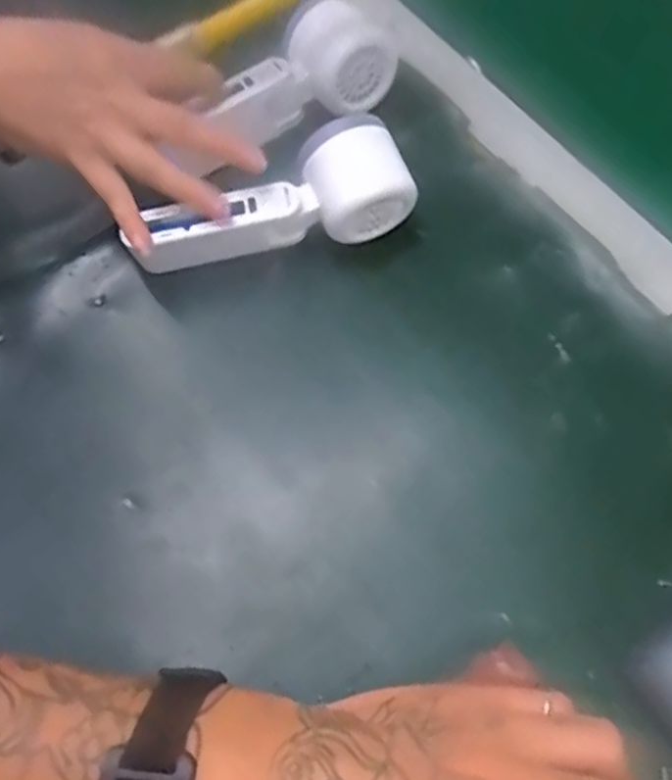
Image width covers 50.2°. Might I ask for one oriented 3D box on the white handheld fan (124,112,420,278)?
[{"bbox_3d":[-0.038,-0.103,0.411,0.160,0.056,0.058,-22,69,-8],"label":"white handheld fan"}]

